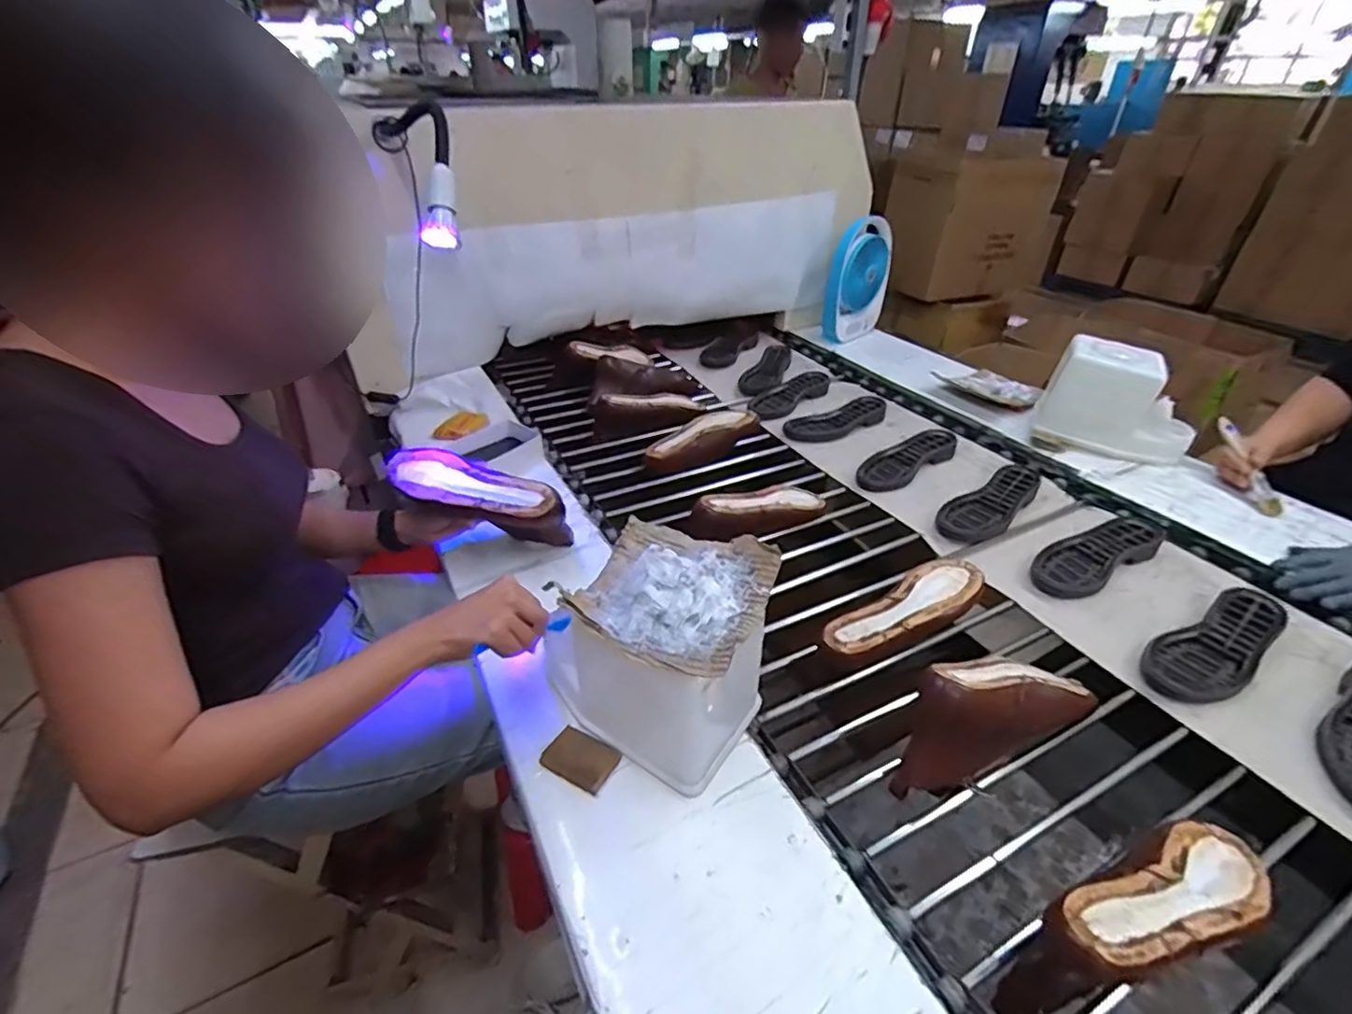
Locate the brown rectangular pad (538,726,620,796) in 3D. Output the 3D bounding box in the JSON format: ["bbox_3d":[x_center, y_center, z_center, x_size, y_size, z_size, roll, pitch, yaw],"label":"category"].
[{"bbox_3d":[-0.098,0.259,0.608,0.069,0.020,0.048,16,39,22],"label":"brown rectangular pad"}]

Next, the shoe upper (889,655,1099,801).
[{"bbox_3d":[0.342,0.217,0.652,0.248,0.104,0.084,-16,38,-20],"label":"shoe upper"}]

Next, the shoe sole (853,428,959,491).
[{"bbox_3d":[0.452,-0.097,1.156,0.250,0.031,0.087,-23,41,-28],"label":"shoe sole"}]

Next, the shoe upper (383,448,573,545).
[{"bbox_3d":[-0.276,-0.011,0.819,0.254,0.104,0.083,21,38,0],"label":"shoe upper"}]

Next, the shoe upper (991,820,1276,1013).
[{"bbox_3d":[0.406,0.361,0.513,0.251,0.117,0.073,-16,38,-20],"label":"shoe upper"}]

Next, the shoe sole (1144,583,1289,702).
[{"bbox_3d":[0.691,0.174,0.760,0.242,0.034,0.093,-22,41,-27],"label":"shoe sole"}]

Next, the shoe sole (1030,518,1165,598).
[{"bbox_3d":[0.651,0.069,0.916,0.268,0.031,0.092,-19,40,-24],"label":"shoe sole"}]

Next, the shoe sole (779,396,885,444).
[{"bbox_3d":[0.346,-0.199,1.295,0.249,0.045,0.097,-16,38,-20],"label":"shoe sole"}]

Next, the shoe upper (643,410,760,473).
[{"bbox_3d":[0.049,-0.129,1.163,0.245,0.074,0.080,-19,40,-24],"label":"shoe upper"}]

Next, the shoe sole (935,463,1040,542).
[{"bbox_3d":[0.547,-0.007,1.024,0.247,0.033,0.093,-26,43,-30],"label":"shoe sole"}]

